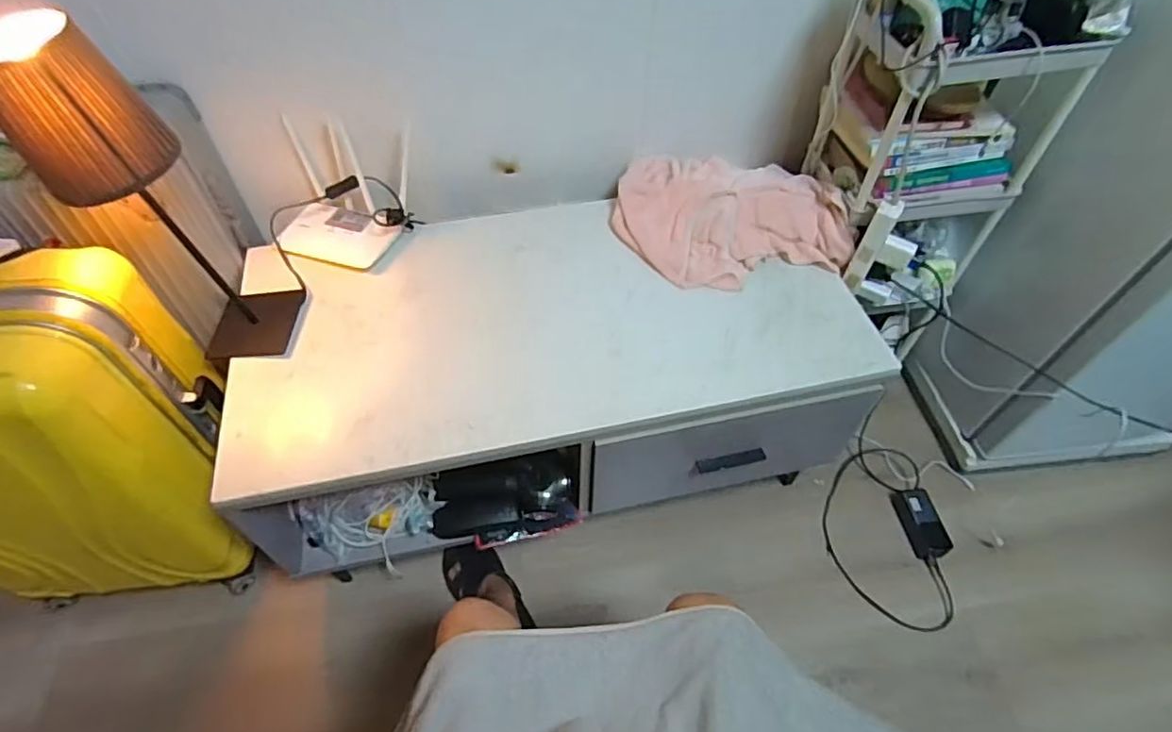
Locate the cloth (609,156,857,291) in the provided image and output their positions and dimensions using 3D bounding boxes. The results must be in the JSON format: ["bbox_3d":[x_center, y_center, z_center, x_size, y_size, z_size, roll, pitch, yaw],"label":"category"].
[{"bbox_3d":[0.255,-0.267,1.100,0.388,0.097,0.271,-2,53,-3],"label":"cloth"}]

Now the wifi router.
[{"bbox_3d":[-0.416,-0.300,1.043,0.199,0.166,0.197,13,54,8],"label":"wifi router"}]

